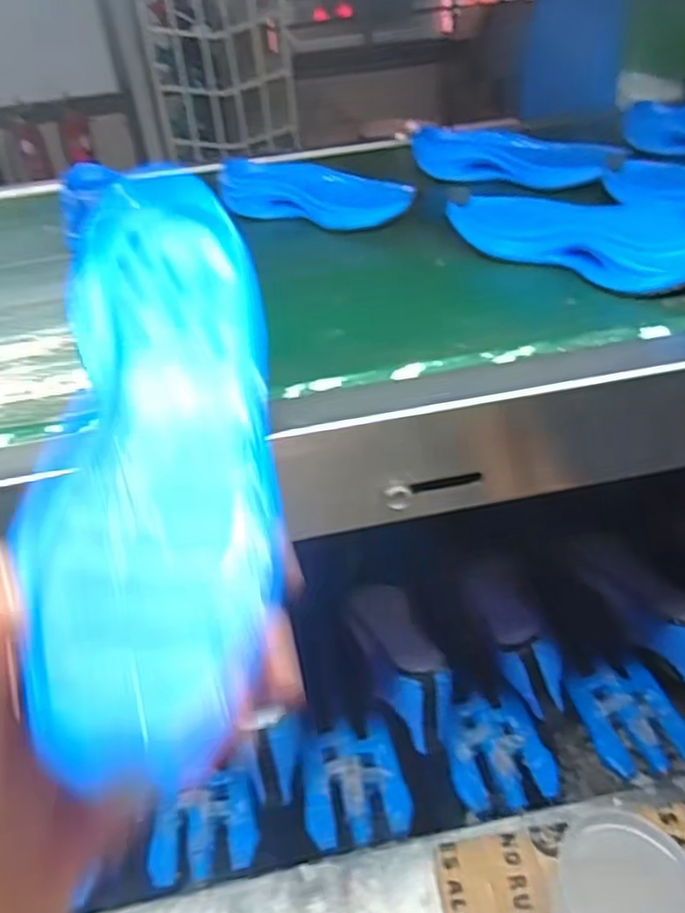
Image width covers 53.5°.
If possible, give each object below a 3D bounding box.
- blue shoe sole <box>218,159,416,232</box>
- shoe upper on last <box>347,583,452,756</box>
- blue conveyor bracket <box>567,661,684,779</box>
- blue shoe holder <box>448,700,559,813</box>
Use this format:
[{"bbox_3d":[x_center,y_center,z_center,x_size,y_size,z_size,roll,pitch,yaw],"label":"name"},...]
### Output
[{"bbox_3d":[-0.034,-0.263,0.680,0.230,0.031,0.081,18,44,27],"label":"blue shoe sole"},{"bbox_3d":[0.060,0.210,0.693,0.060,0.089,0.178,-15,39,-12],"label":"shoe upper on last"},{"bbox_3d":[0.283,0.255,0.671,0.086,0.023,0.112,-11,38,-7],"label":"blue conveyor bracket"},{"bbox_3d":[0.148,0.282,0.649,0.092,0.014,0.107,-9,38,-4],"label":"blue shoe holder"}]

